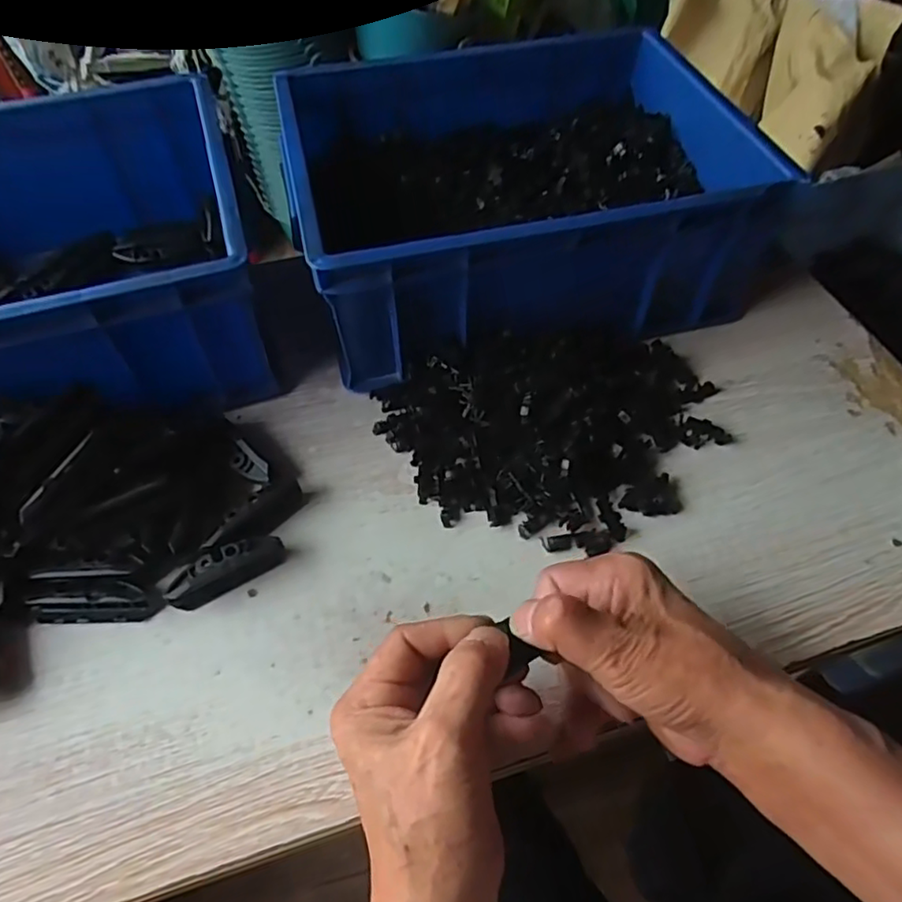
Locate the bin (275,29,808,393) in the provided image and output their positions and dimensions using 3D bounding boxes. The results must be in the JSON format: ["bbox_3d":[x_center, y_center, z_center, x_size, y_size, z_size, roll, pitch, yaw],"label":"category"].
[{"bbox_3d":[0.045,-0.207,0.512,0.331,0.126,0.272,-14,56,-9],"label":"bin"}]

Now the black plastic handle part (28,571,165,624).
[{"bbox_3d":[-0.212,0.087,0.373,0.072,0.018,0.027,-2,55,-1],"label":"black plastic handle part"}]

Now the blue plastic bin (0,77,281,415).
[{"bbox_3d":[-0.320,-0.131,0.462,0.335,0.125,0.282,-14,56,-10],"label":"blue plastic bin"}]

